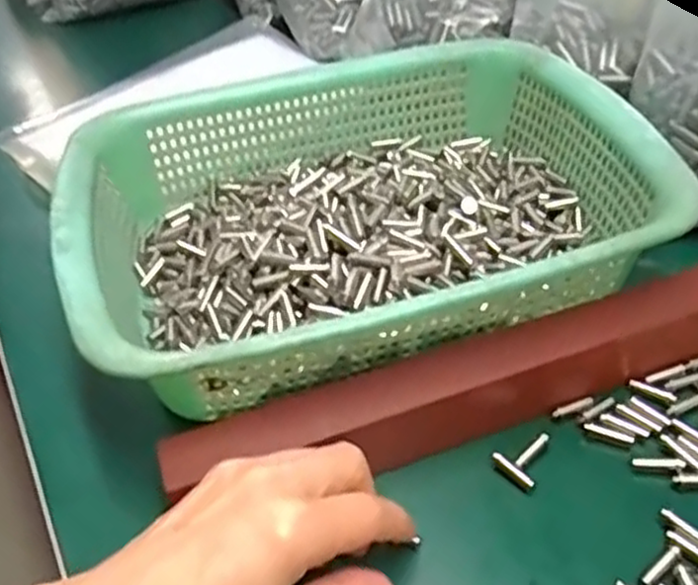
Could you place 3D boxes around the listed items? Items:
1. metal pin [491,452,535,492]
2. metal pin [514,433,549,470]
[{"bbox_3d":[0.070,0.077,0.312,0.005,0.006,0.021,-32,47,-26],"label":"metal pin"},{"bbox_3d":[0.080,0.070,0.318,0.022,0.005,0.004,-34,48,-27],"label":"metal pin"}]

